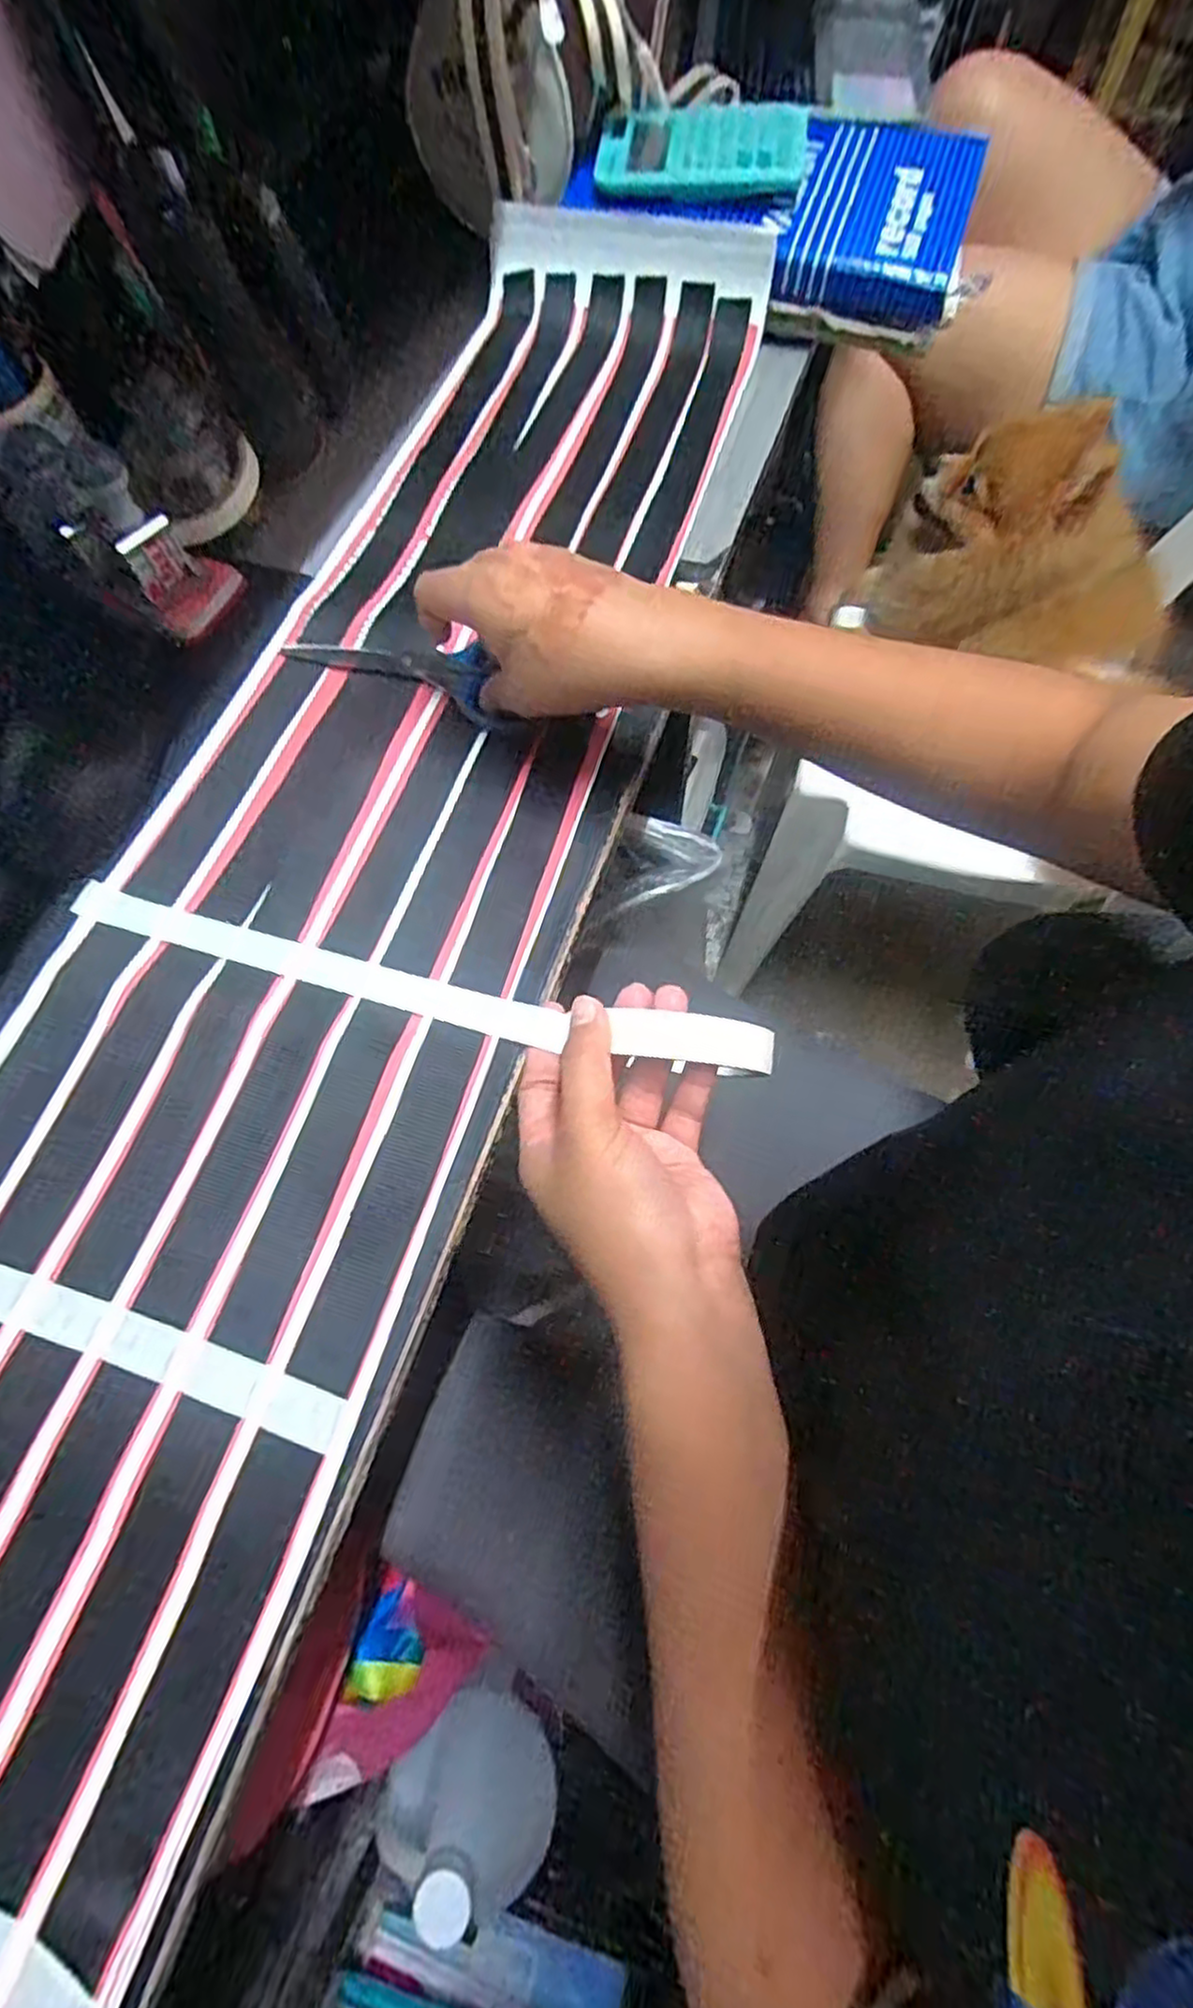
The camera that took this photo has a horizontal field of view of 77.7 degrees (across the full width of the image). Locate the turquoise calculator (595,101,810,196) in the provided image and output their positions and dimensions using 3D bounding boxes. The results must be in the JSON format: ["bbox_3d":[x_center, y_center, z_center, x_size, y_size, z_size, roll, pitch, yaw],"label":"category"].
[{"bbox_3d":[0.074,-0.617,0.534,0.146,0.022,0.055,1,98,8],"label":"turquoise calculator"}]

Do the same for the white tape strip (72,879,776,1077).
[{"bbox_3d":[-0.087,-0.010,0.333,0.325,0.040,0.019,12,66,15],"label":"white tape strip"}]

